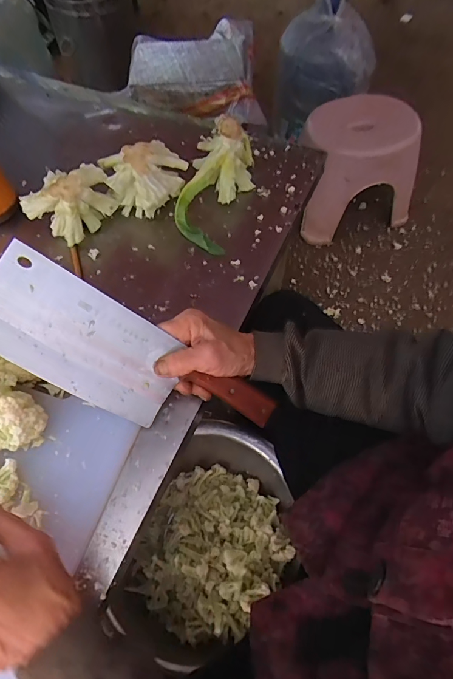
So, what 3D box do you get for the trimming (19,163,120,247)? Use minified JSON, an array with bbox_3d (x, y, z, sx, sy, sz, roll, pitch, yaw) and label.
[{"bbox_3d":[-0.208,-0.187,0.524,0.091,0.072,0.098,0,62,-1],"label":"trimming"}]

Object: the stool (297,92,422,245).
[{"bbox_3d":[0.369,-0.487,1.122,0.320,0.278,0.253,-10,60,-4],"label":"stool"}]

